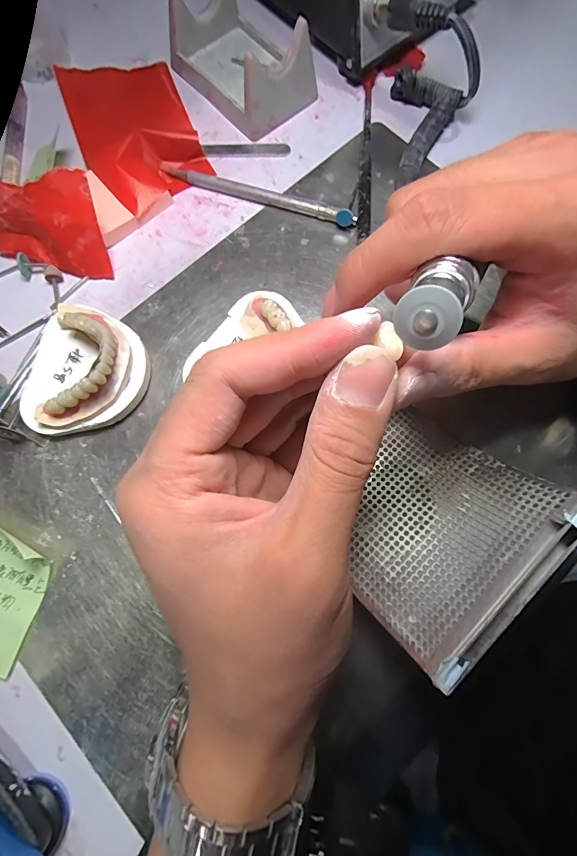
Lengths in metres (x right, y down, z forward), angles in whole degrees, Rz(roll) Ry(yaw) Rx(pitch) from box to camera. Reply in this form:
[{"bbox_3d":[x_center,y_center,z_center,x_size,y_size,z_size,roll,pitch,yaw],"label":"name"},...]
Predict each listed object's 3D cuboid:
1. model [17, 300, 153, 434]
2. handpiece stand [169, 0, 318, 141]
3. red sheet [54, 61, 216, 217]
[{"bbox_3d":[-0.118,-0.034,0.208,0.068,0.036,0.073,0,76,1],"label":"model"},{"bbox_3d":[-0.033,-0.268,0.262,0.062,0.042,0.096,-40,79,-8],"label":"handpiece stand"},{"bbox_3d":[-0.111,-0.218,0.262,0.080,0.019,0.138,-22,77,-5],"label":"red sheet"}]

